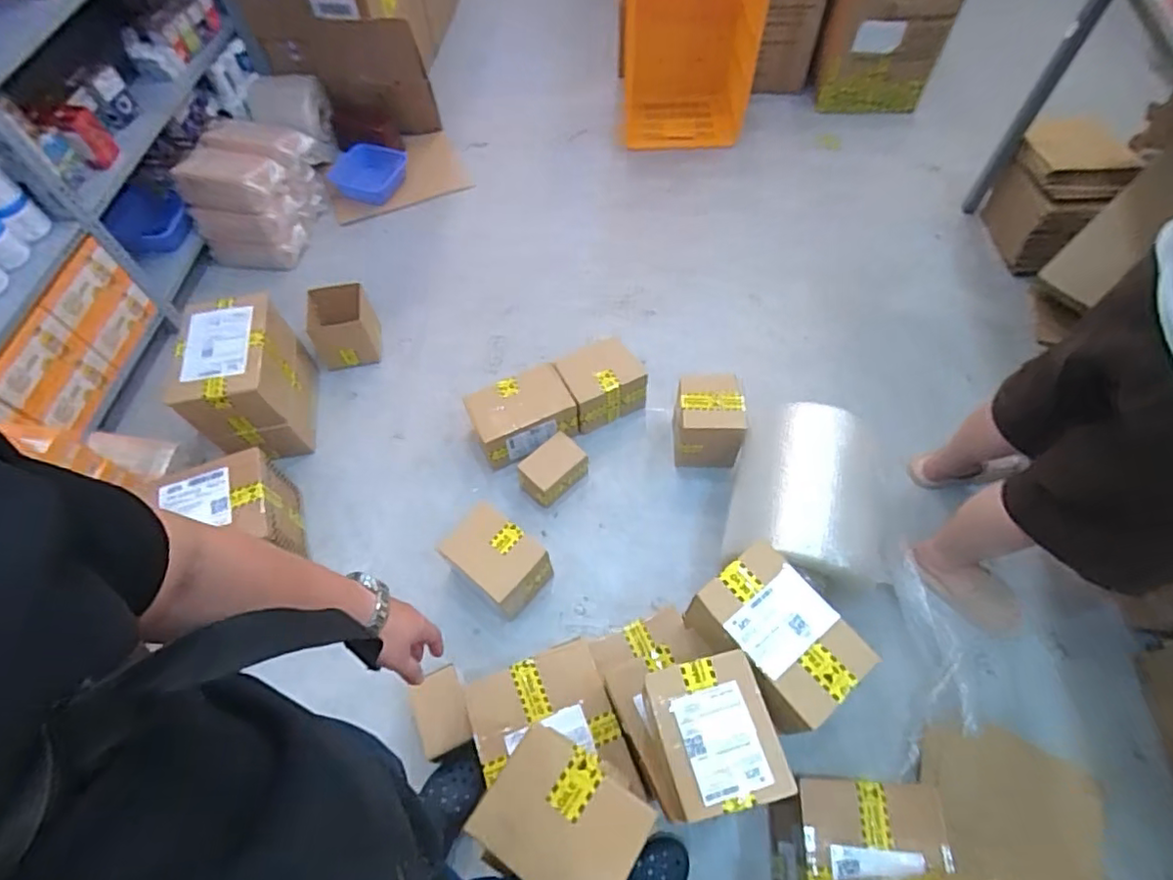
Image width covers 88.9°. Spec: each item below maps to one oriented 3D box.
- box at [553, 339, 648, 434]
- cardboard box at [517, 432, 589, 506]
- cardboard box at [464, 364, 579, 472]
[{"bbox_3d":[0.028,-0.134,1.585,0.228,0.158,0.172,-23,62,-12],"label":"box"},{"bbox_3d":[-0.084,0.079,1.488,0.159,0.103,0.117,-38,66,-19],"label":"cardboard box"},{"bbox_3d":[-0.166,-0.067,1.535,0.255,0.131,0.181,-21,62,-11],"label":"cardboard box"}]

